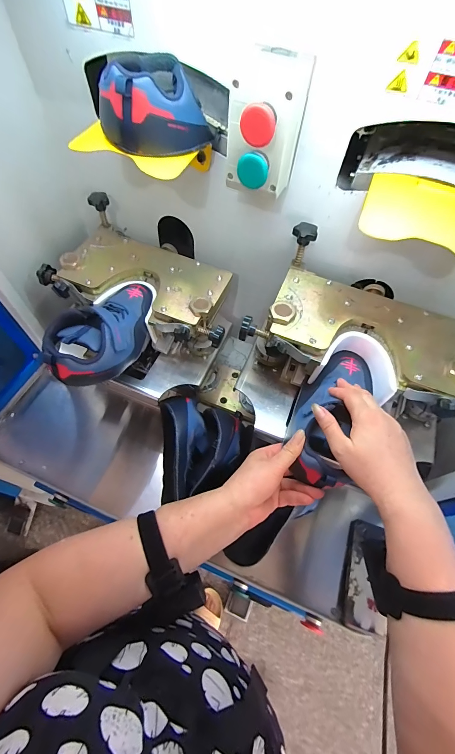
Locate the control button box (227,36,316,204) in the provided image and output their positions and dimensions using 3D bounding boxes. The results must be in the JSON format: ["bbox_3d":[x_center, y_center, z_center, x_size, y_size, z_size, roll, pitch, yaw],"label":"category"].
[{"bbox_3d":[0.043,-0.288,0.360,0.081,0.117,0.084,12,60,4],"label":"control button box"}]

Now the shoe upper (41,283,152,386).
[{"bbox_3d":[-0.184,-0.076,0.478,0.100,0.077,0.206,29,63,13],"label":"shoe upper"}]

